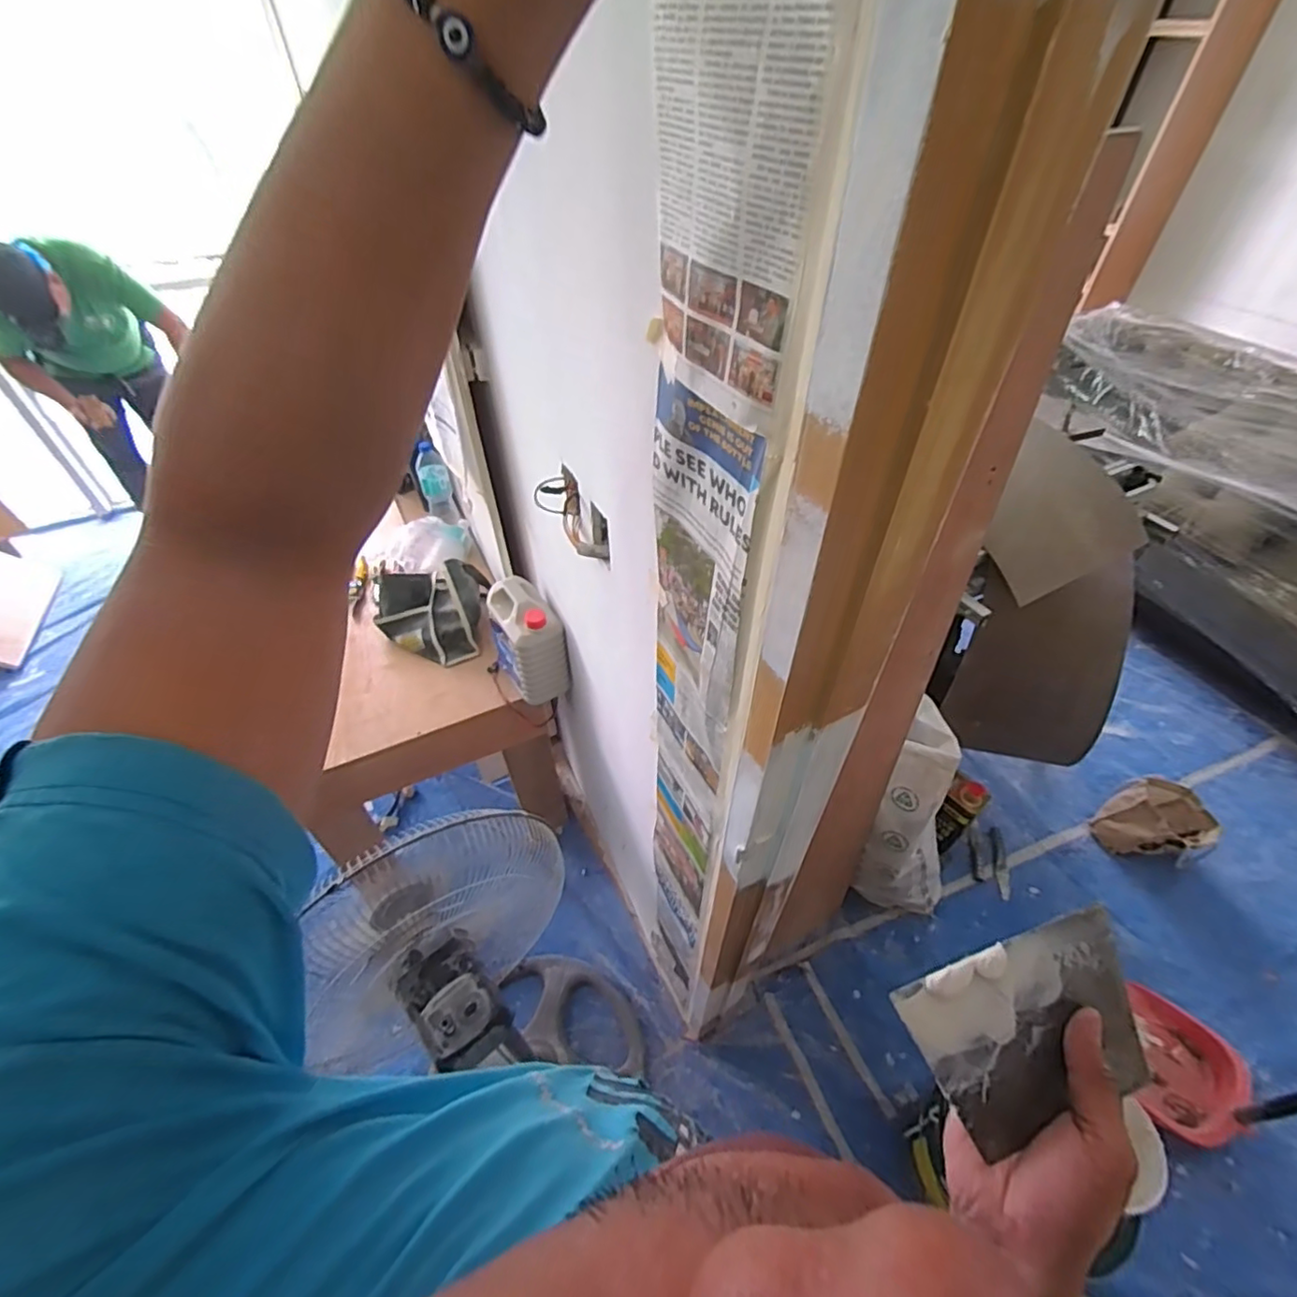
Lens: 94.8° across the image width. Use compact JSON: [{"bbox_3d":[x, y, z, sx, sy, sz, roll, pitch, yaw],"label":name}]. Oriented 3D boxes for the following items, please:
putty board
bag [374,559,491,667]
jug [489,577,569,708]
[{"bbox_3d":[0.219,0.219,0.342,0.138,0.006,0.095,-15,82,-10],"label":"putty board"},{"bbox_3d":[-0.537,-0.090,1.438,0.289,0.131,0.220,0,46,1],"label":"bag"},{"bbox_3d":[-0.265,-0.019,1.296,0.132,0.232,0.158,-21,49,-18],"label":"jug"}]

